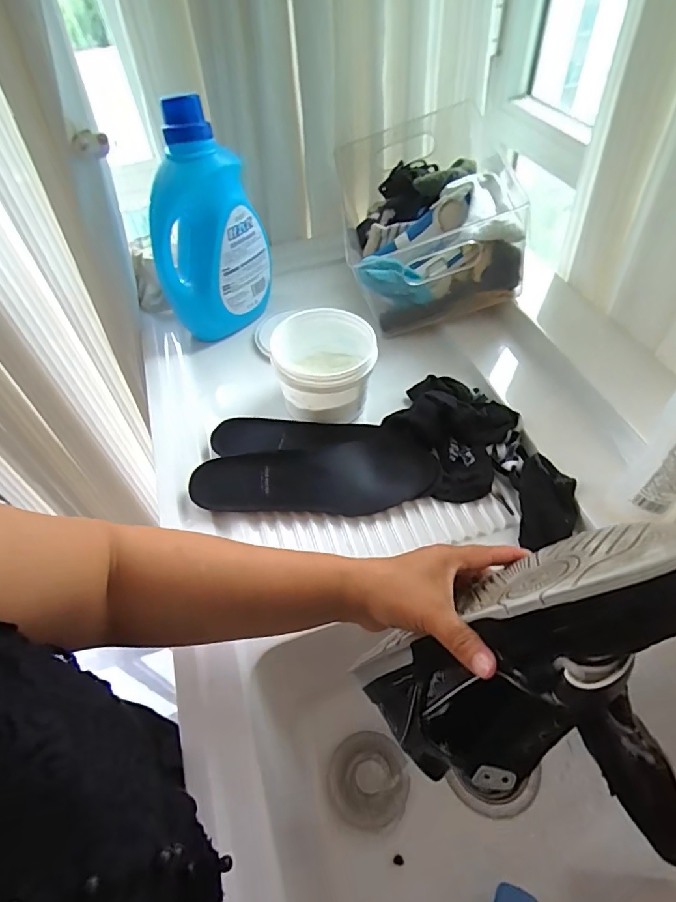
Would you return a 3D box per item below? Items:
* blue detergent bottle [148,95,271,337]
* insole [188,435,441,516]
[{"bbox_3d":[-0.189,-0.298,0.666,0.107,0.274,0.143,22,57,21],"label":"blue detergent bottle"},{"bbox_3d":[-0.023,0.035,0.554,0.272,0.018,0.091,-10,66,-8],"label":"insole"}]

